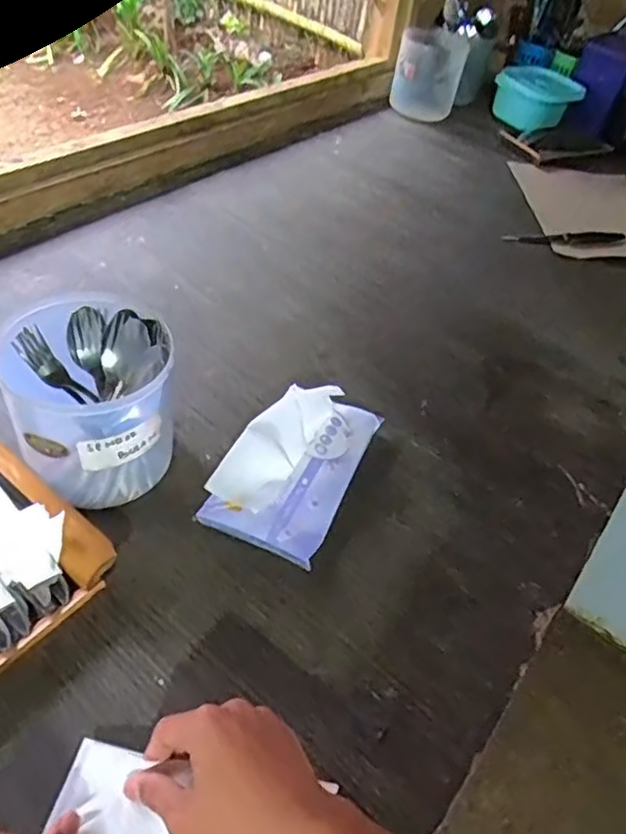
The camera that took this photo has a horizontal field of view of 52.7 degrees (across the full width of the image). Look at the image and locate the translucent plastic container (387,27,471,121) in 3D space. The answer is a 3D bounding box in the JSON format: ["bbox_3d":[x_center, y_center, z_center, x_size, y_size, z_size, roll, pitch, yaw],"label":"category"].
[{"bbox_3d":[0.235,-0.696,1.300,0.137,0.158,0.128,14,45,2],"label":"translucent plastic container"}]

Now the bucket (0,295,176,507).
[{"bbox_3d":[-0.193,-0.010,0.558,0.126,0.125,0.132,6,45,-6],"label":"bucket"}]

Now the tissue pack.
[{"bbox_3d":[-0.014,0.037,0.602,0.108,0.064,0.187,23,46,11],"label":"tissue pack"}]

